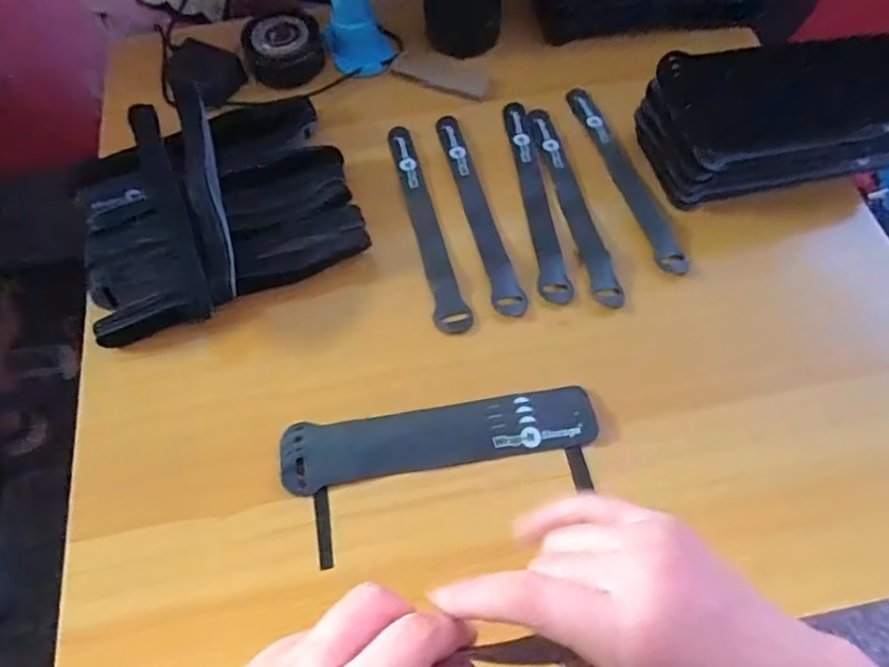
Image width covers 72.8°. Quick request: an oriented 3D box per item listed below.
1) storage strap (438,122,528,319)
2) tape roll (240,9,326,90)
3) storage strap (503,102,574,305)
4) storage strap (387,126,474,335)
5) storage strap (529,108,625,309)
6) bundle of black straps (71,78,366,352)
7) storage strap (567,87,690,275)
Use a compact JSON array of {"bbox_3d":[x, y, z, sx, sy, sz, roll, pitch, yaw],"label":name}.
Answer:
[{"bbox_3d":[0.025,-0.101,0.472,0.022,0.004,0.203,-13,59,-5],"label":"storage strap"},{"bbox_3d":[-0.148,-0.261,0.556,0.070,0.029,0.071,-11,59,-4],"label":"tape roll"},{"bbox_3d":[0.070,-0.110,0.475,0.022,0.004,0.202,-7,59,-1],"label":"storage strap"},{"bbox_3d":[-0.017,-0.089,0.467,0.025,0.004,0.203,-14,59,-6],"label":"storage strap"},{"bbox_3d":[0.099,-0.109,0.472,0.020,0.004,0.205,-10,59,-3],"label":"storage strap"},{"bbox_3d":[-0.176,-0.102,0.459,0.199,0.043,0.200,-23,61,-11],"label":"bundle of black straps"},{"bbox_3d":[0.143,-0.131,0.486,0.022,0.006,0.205,-15,60,-3],"label":"storage strap"}]

